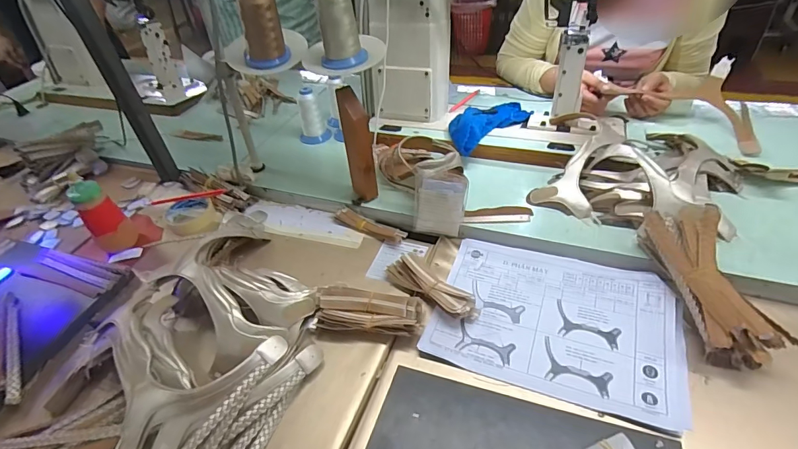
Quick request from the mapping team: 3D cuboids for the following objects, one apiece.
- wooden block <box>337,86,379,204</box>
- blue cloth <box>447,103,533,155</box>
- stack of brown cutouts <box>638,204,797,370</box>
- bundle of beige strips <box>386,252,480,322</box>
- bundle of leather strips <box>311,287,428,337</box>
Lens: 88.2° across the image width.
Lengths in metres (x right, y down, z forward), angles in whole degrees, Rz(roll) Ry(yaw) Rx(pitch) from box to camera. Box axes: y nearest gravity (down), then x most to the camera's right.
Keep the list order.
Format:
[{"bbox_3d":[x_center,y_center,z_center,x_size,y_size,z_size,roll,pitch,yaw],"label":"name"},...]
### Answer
[{"bbox_3d":[-0.065,-0.118,0.684,0.040,0.205,0.044,-16,43,-9],"label":"wooden block"},{"bbox_3d":[0.174,-0.206,0.839,0.244,0.056,0.094,-36,49,-28],"label":"blue cloth"},{"bbox_3d":[0.376,0.070,0.508,0.068,0.080,0.203,-7,55,-1],"label":"stack of brown cutouts"},{"bbox_3d":[0.047,0.089,0.591,0.050,0.032,0.142,-36,49,-28],"label":"bundle of beige strips"},{"bbox_3d":[-0.042,0.121,0.559,0.145,0.046,0.054,3,43,11],"label":"bundle of leather strips"}]

